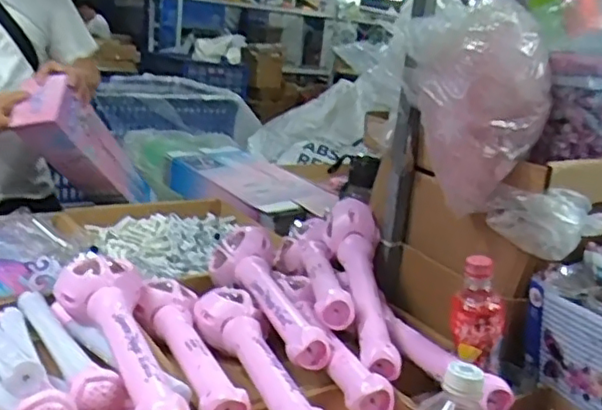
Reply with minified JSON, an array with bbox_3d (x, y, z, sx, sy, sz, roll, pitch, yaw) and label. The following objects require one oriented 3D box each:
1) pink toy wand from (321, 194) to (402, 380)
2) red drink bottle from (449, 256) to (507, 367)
[{"bbox_3d":[0.090,0.105,0.857,0.076,0.065,0.323,5,34,-8],"label":"pink toy wand"},{"bbox_3d":[0.209,0.126,0.743,0.050,0.126,0.049,0,17,-25],"label":"red drink bottle"}]

